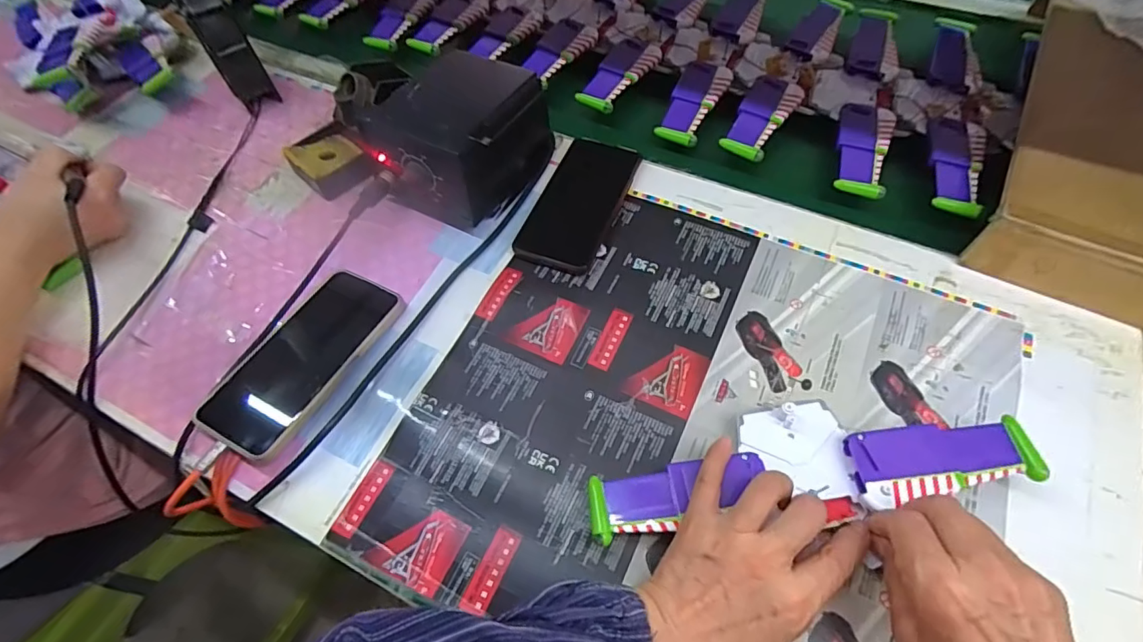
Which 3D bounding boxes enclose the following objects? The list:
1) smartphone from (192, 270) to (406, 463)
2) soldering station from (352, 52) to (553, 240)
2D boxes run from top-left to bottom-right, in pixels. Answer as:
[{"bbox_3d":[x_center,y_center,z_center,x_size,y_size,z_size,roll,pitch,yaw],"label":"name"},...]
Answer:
[{"bbox_3d":[-0.216,0.030,0.420,0.076,0.018,0.162,22,60,17],"label":"smartphone"},{"bbox_3d":[-0.099,-0.176,0.484,0.108,0.092,0.155,32,68,18],"label":"soldering station"}]

